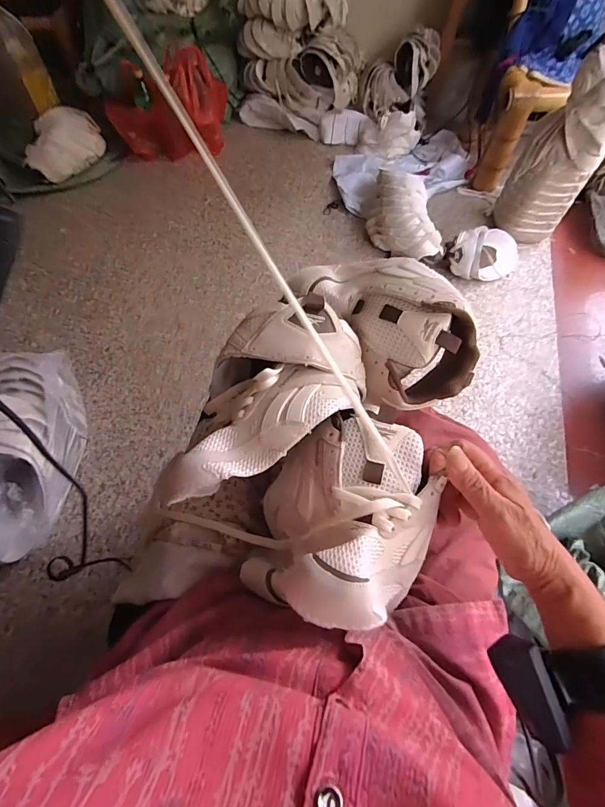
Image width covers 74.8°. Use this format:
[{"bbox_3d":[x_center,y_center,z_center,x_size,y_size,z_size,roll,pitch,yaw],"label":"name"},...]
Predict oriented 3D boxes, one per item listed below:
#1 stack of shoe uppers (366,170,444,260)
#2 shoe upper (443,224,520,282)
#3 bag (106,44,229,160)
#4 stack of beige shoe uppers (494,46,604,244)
[{"bbox_3d":[0.301,-0.579,1.234,0.190,0.147,0.335,-4,60,-3],"label":"stack of shoe uppers"},{"bbox_3d":[0.557,-0.450,1.183,0.257,0.134,0.113,-18,61,-12],"label":"shoe upper"},{"bbox_3d":[-0.454,-1.044,1.396,0.229,0.247,0.387,39,66,19],"label":"bag"},{"bbox_3d":[0.729,-0.693,1.131,0.204,0.444,0.131,24,62,12],"label":"stack of beige shoe uppers"}]

